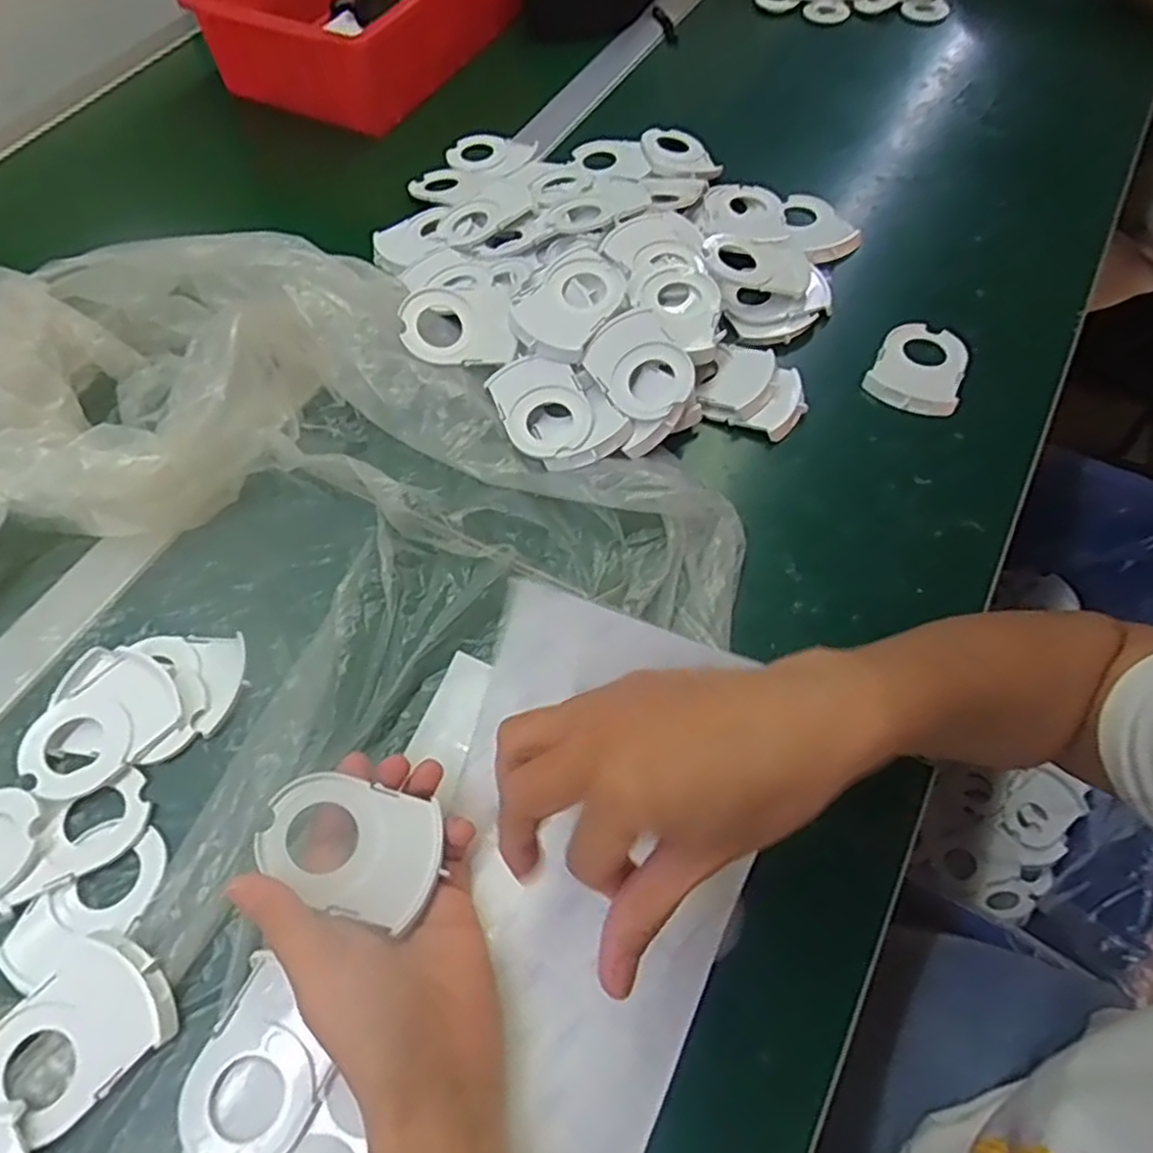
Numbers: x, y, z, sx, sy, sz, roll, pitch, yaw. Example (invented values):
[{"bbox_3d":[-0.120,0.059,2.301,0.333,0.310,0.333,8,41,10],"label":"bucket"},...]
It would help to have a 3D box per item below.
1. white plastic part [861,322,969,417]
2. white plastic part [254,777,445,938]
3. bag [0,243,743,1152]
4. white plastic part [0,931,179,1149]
[{"bbox_3d":[0.234,-0.142,0.510,0.059,0.017,0.077,26,64,17],"label":"white plastic part"},{"bbox_3d":[-0.097,0.118,0.329,0.075,0.004,0.051,21,58,-13],"label":"white plastic part"},{"bbox_3d":[-0.252,0.067,0.354,0.500,0.104,0.610,25,64,16],"label":"bag"},{"bbox_3d":[-0.215,0.198,0.321,0.055,0.014,0.075,37,68,21],"label":"white plastic part"}]

